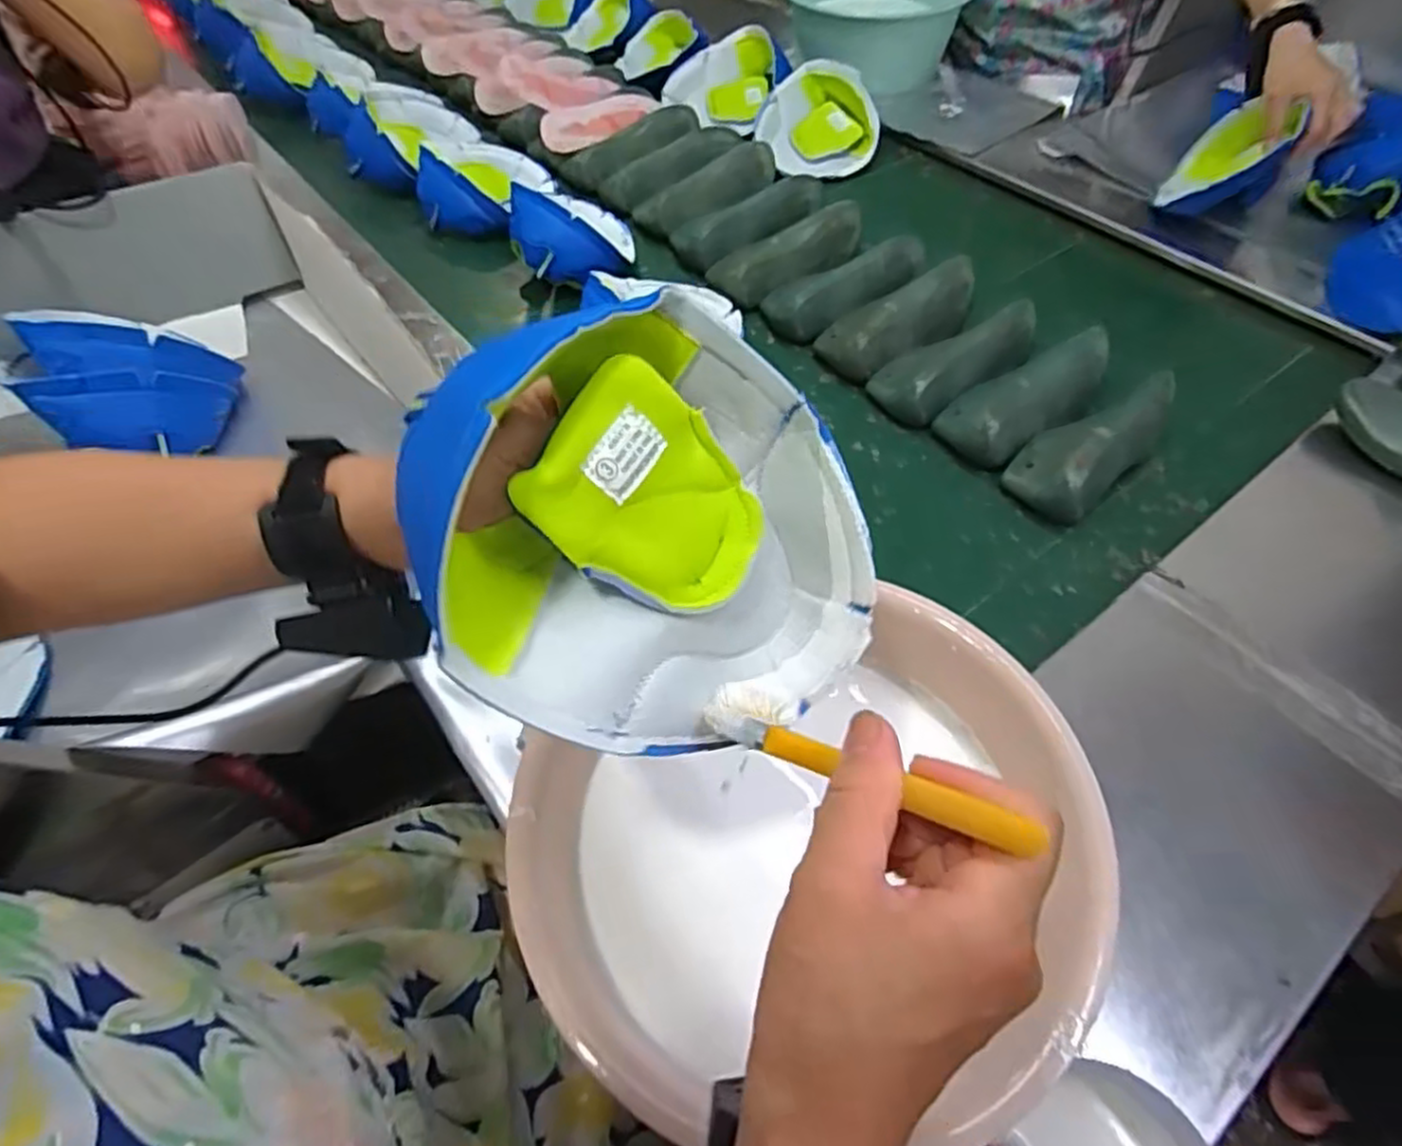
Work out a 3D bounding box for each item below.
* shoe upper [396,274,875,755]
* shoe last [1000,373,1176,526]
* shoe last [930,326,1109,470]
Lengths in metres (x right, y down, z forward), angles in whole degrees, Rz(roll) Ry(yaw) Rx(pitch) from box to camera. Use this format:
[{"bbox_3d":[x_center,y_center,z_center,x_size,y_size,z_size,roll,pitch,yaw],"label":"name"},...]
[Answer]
[{"bbox_3d":[-0.028,-0.019,0.326,0.183,0.200,0.100,-23,18,-24],"label":"shoe upper"},{"bbox_3d":[0.387,-0.131,0.724,0.193,0.062,0.090,-36,61,-8],"label":"shoe last"},{"bbox_3d":[0.335,-0.185,0.782,0.182,0.068,0.094,-33,60,-20],"label":"shoe last"}]

